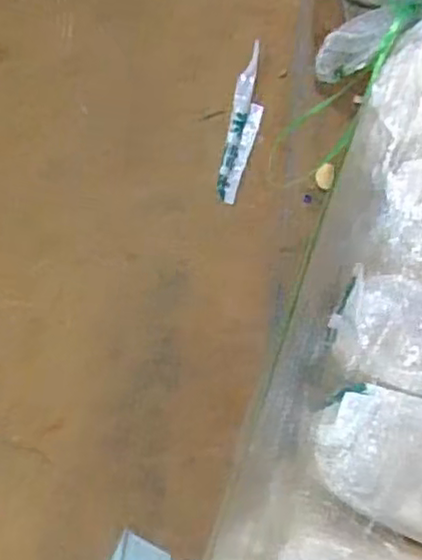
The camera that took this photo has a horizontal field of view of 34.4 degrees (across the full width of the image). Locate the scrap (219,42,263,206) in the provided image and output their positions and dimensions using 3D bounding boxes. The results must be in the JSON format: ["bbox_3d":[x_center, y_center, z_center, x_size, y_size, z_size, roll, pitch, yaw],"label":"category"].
[{"bbox_3d":[0.038,-0.176,0.775,0.034,0.010,0.177,11,87,1],"label":"scrap"}]

